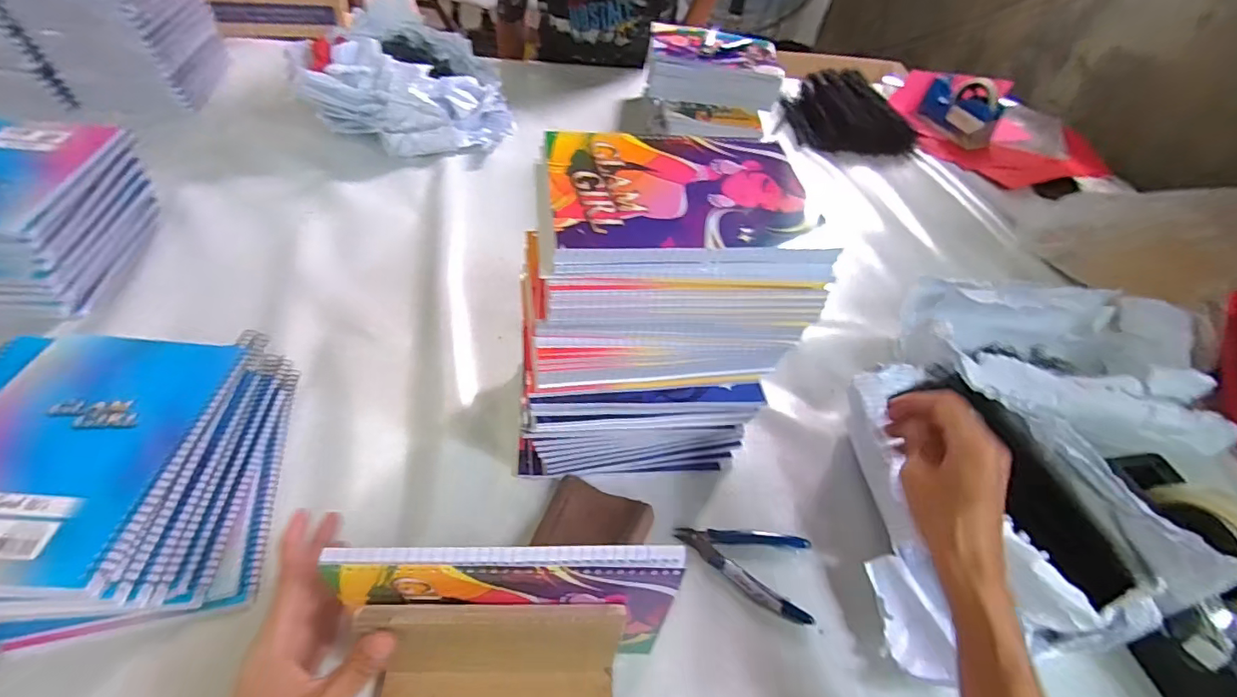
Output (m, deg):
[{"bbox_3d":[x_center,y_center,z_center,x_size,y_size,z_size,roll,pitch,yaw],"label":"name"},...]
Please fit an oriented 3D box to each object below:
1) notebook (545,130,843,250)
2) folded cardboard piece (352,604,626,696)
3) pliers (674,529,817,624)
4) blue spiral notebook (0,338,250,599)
[{"bbox_3d":[0.047,-0.119,0.383,0.189,0.007,0.142,-1,48,-8],"label":"notebook"},{"bbox_3d":[-0.078,0.205,0.333,0.161,0.107,0.052,-1,48,-8],"label":"folded cardboard piece"},{"bbox_3d":[0.108,0.181,0.452,0.116,0.008,0.071,16,48,7],"label":"pliers"},{"bbox_3d":[-0.382,0.067,0.369,0.143,0.020,0.196,3,47,-5],"label":"blue spiral notebook"}]

